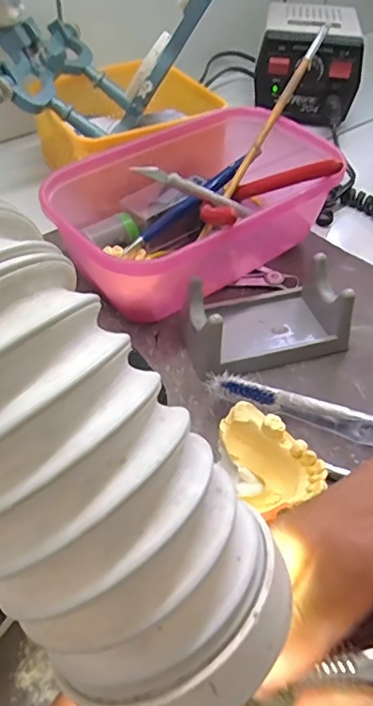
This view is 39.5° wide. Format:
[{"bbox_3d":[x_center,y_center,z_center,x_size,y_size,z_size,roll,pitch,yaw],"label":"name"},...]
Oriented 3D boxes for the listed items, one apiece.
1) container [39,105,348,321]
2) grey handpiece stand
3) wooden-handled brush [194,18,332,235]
[{"bbox_3d":[0.003,-0.103,0.364,0.194,0.068,0.143,-27,54,-24],"label":"container"},{"bbox_3d":[0.047,-0.024,0.315,0.094,0.039,0.053,-12,49,-13],"label":"grey handpiece stand"},{"bbox_3d":[0.059,-0.163,0.374,0.011,0.011,0.198,25,78,20],"label":"wooden-handled brush"}]

